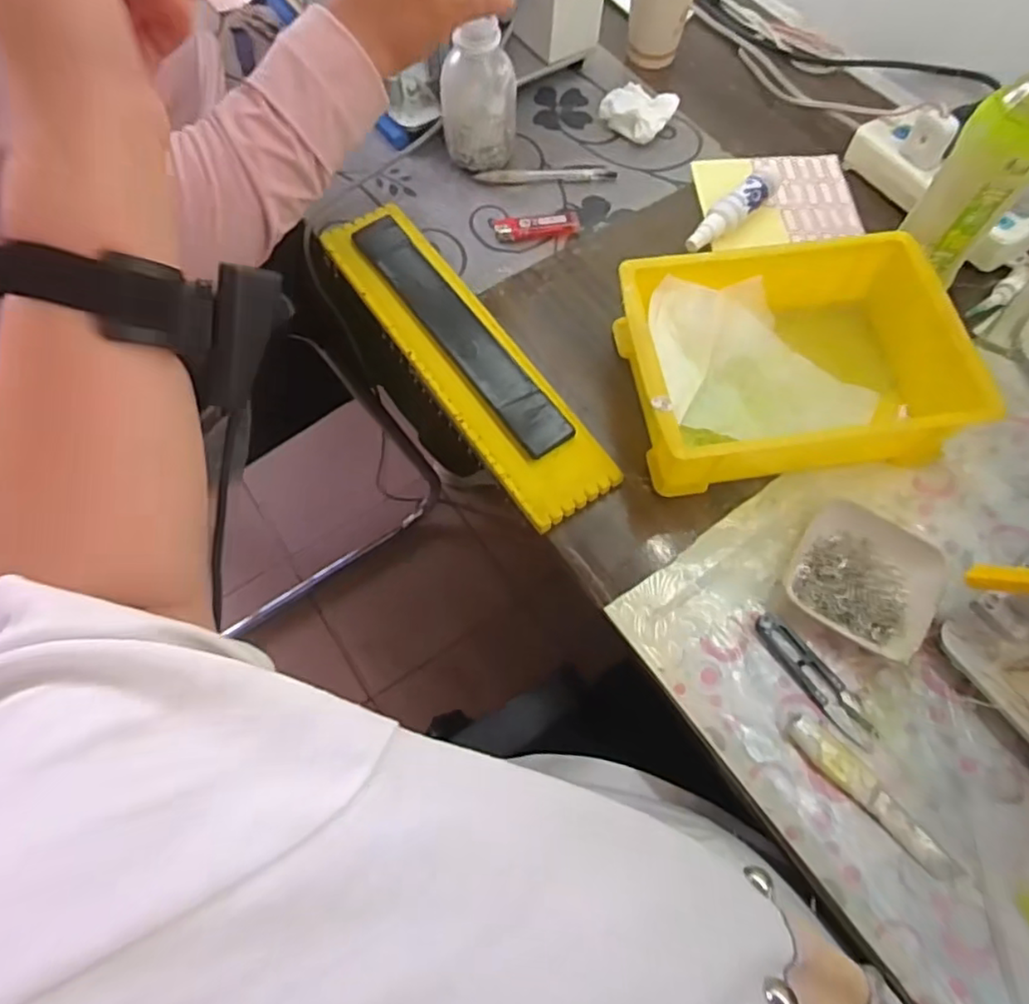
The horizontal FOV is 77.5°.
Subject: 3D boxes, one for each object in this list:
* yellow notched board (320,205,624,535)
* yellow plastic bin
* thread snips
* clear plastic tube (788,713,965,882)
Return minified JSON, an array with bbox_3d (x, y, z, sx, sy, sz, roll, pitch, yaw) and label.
[{"bbox_3d":[-0.047,-0.126,0.532,0.081,0.019,0.335,-32,70,-15],"label":"yellow notched board"},{"bbox_3d":[0.213,-0.114,0.492,0.261,0.079,0.173,-7,66,-4],"label":"yellow plastic bin"},{"bbox_3d":[0.207,0.121,0.442,0.027,0.004,0.101,-35,71,-16],"label":"thread snips"},{"bbox_3d":[0.229,0.187,0.409,0.021,0.008,0.123,-41,73,-18],"label":"clear plastic tube"}]

